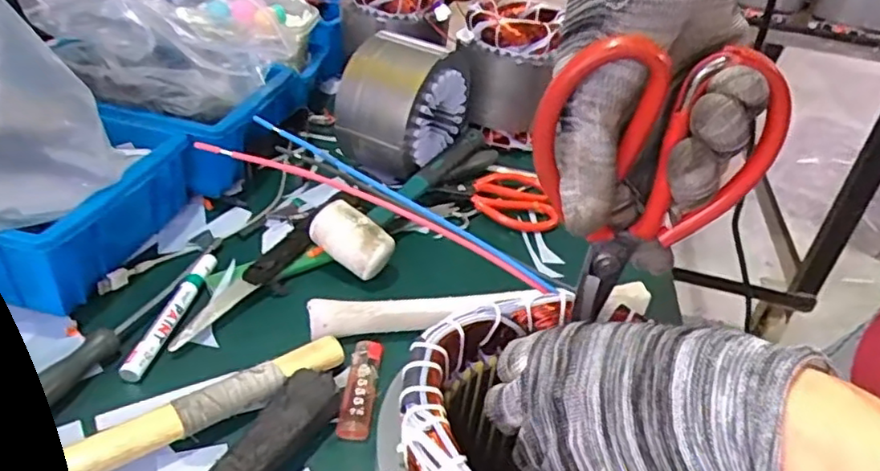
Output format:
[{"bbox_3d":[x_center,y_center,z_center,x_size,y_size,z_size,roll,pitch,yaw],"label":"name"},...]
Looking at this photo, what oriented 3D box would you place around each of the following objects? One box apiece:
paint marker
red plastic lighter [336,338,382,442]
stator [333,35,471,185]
[{"bbox_3d":[-0.218,0.063,0.517,0.018,0.016,0.140,8,34,1],"label":"paint marker"},{"bbox_3d":[-0.060,0.113,0.477,0.023,0.010,0.088,5,37,0],"label":"red plastic lighter"},{"bbox_3d":[-0.041,-0.152,0.730,0.107,0.140,0.148,20,36,18],"label":"stator"}]

